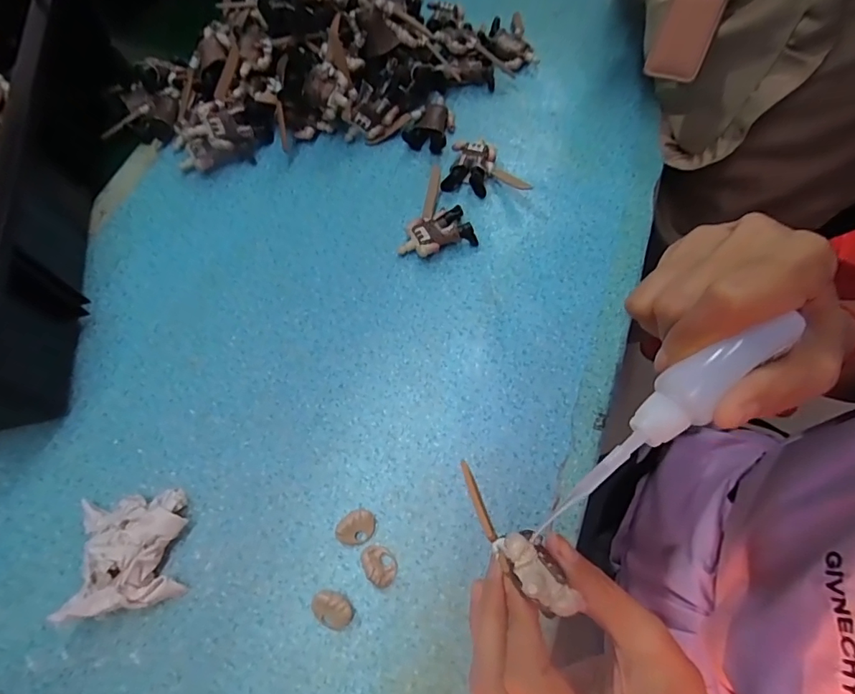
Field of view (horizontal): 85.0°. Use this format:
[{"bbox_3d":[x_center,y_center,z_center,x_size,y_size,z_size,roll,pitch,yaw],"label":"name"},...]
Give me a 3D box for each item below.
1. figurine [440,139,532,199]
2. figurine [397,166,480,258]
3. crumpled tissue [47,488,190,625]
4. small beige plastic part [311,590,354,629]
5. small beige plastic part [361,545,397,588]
[{"bbox_3d":[0.051,-0.147,0.386,0.068,0.020,0.044,14,68,5],"label":"figurine"},{"bbox_3d":[0.016,-0.102,0.372,0.054,0.020,0.077,21,69,8],"label":"figurine"},{"bbox_3d":[-0.174,0.118,0.272,0.058,0.034,0.063,-11,68,-5],"label":"crumpled tissue"},{"bbox_3d":[-0.056,0.154,0.273,0.025,0.008,0.018,21,69,8],"label":"small beige plastic part"},{"bbox_3d":[-0.029,0.132,0.283,0.018,0.007,0.024,-42,74,-16],"label":"small beige plastic part"}]

